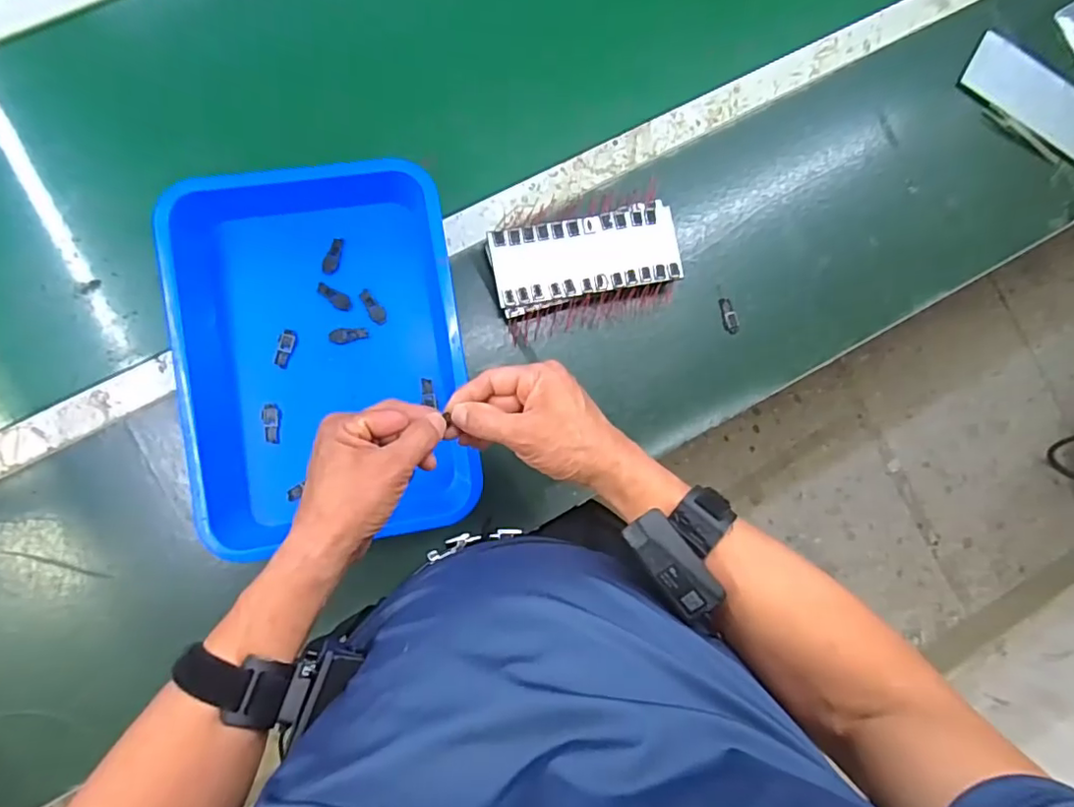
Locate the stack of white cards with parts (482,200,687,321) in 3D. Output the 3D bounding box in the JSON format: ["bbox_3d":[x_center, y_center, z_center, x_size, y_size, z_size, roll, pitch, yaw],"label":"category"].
[{"bbox_3d":[0.052,-0.154,0.617,0.199,0.035,0.085,-14,90,-7],"label":"stack of white cards with parts"}]

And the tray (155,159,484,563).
[{"bbox_3d":[-0.209,-0.047,0.570,0.265,0.053,0.361,-9,89,-7],"label":"tray"}]

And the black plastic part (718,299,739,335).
[{"bbox_3d":[0.218,-0.099,0.646,0.019,0.004,0.041,-12,89,-7],"label":"black plastic part"}]

